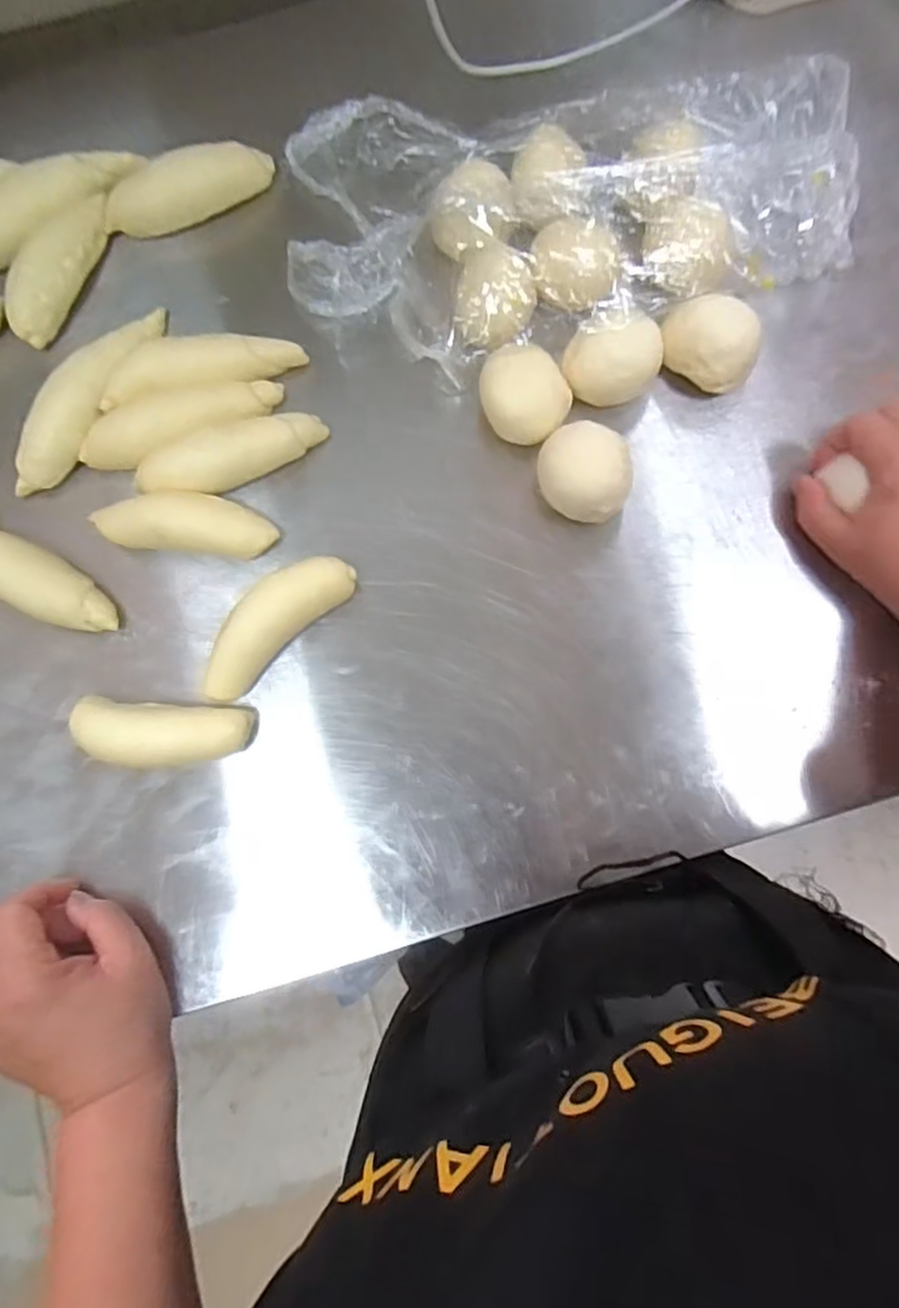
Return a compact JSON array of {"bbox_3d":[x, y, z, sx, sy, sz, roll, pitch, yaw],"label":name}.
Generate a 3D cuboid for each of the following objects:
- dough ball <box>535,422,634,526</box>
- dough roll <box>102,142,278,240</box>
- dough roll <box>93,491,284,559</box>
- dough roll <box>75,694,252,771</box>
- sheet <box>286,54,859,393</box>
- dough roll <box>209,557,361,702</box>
[{"bbox_3d":[0.081,-0.107,0.416,0.057,0.042,0.049,28,81,5],"label":"dough ball"},{"bbox_3d":[-0.176,-0.315,0.456,0.114,0.029,0.034,-19,80,-3],"label":"dough roll"},{"bbox_3d":[-0.161,-0.078,0.414,0.107,0.028,0.033,7,79,2],"label":"dough roll"},{"bbox_3d":[-0.164,0.046,0.388,0.097,0.029,0.036,5,79,1],"label":"dough roll"},{"bbox_3d":[0.071,-0.281,0.442,0.362,0.049,0.212,3,79,1],"label":"sheet"},{"bbox_3d":[-0.103,-0.019,0.401,0.105,0.037,0.033,-44,82,-7],"label":"dough roll"}]

